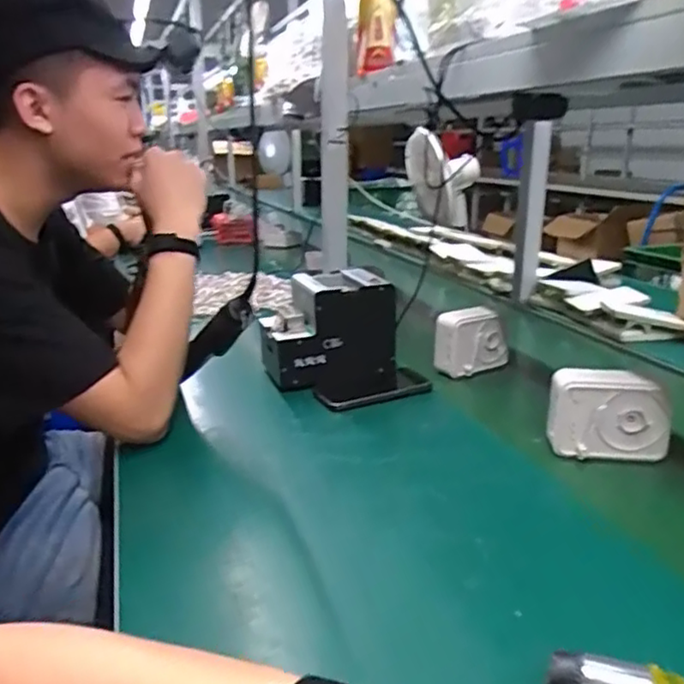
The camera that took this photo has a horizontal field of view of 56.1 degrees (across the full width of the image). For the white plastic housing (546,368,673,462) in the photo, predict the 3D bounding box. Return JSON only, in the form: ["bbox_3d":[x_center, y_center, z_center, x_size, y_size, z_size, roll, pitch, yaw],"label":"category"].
[{"bbox_3d":[0.306,0.082,0.739,0.130,0.094,0.037,2,17,9],"label":"white plastic housing"}]

